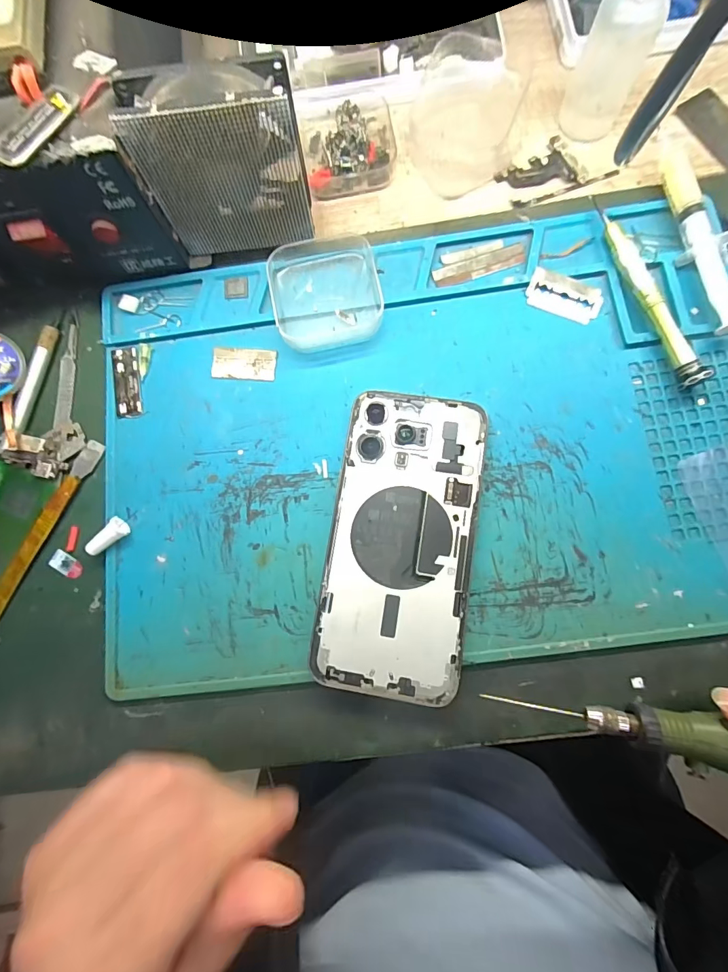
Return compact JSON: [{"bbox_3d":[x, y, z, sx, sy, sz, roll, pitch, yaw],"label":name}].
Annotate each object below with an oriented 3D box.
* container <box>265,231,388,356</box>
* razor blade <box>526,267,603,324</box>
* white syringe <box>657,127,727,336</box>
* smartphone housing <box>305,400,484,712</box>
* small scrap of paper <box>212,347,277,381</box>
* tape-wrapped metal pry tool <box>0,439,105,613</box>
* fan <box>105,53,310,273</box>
[{"bbox_3d":[-0.023,-0.115,0.248,0.064,0.018,0.064,-14,81,2],"label":"container"},{"bbox_3d":[0.118,-0.111,0.245,0.042,0.004,0.022,24,95,6],"label":"razor blade"},{"bbox_3d":[0.190,-0.146,0.237,0.018,0.017,0.126,-12,81,2],"label":"white syringe"},{"bbox_3d":[0.020,0.028,0.224,0.075,0.012,0.156,8,82,5],"label":"smartphone housing"},{"bbox_3d":[-0.073,-0.074,0.251,0.039,0.004,0.019,4,82,5],"label":"small scrap of paper"},{"bbox_3d":[-0.189,0.027,0.242,0.012,0.006,0.120,27,84,8],"label":"tape-wrapped metal pry tool"},{"bbox_3d":[-0.071,-0.166,0.222,0.080,0.084,0.033,-7,81,3],"label":"fan"}]

